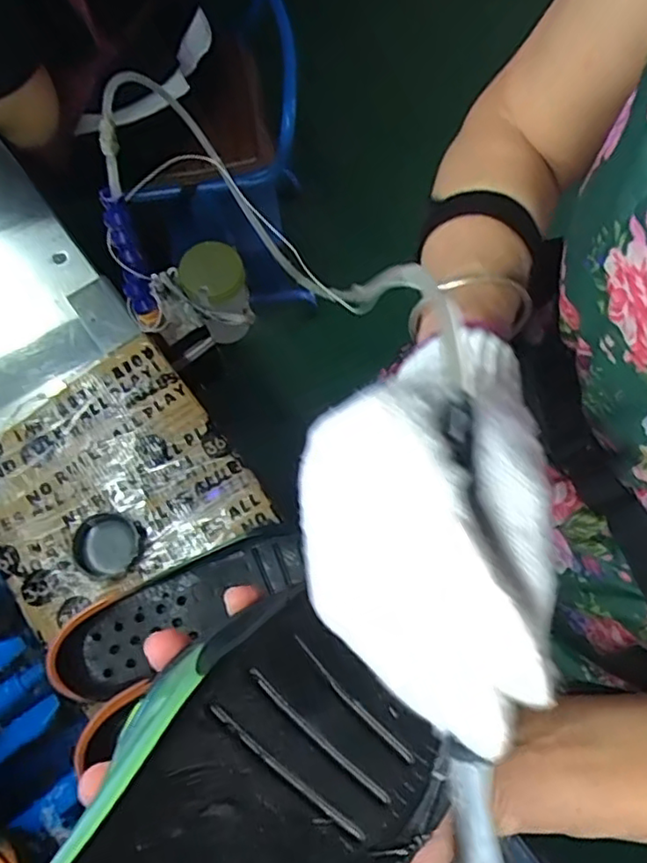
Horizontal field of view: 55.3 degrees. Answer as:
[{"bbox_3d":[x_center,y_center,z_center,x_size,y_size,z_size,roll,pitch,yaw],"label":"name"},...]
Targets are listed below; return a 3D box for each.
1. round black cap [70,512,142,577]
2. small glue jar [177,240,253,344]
[{"bbox_3d":[-0.203,0.107,0.583,0.062,0.026,0.056,19,73,6],"label":"round black cap"},{"bbox_3d":[-0.132,-0.168,0.777,0.076,0.121,0.087,-12,73,-4],"label":"small glue jar"}]

